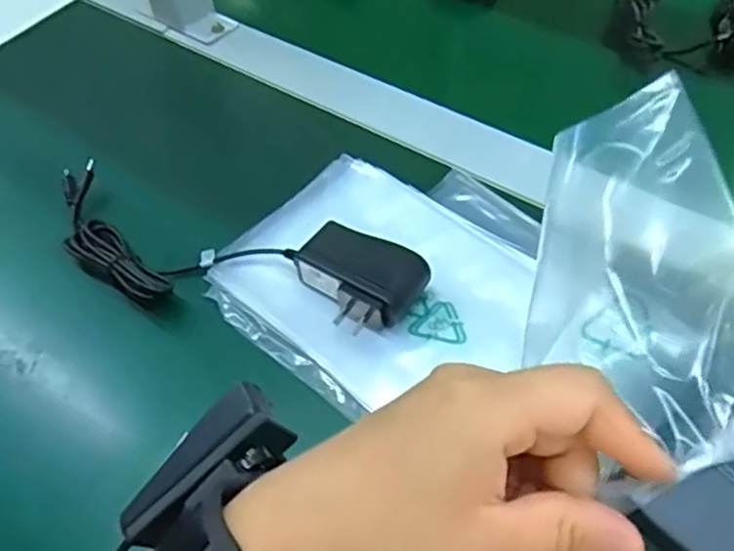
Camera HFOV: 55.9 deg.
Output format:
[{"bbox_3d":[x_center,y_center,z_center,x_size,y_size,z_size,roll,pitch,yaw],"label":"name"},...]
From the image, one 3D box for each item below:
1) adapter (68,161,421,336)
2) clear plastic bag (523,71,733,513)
[{"bbox_3d":[-0.091,-0.010,0.427,0.249,0.031,0.075,14,54,14],"label":"adapter"},{"bbox_3d":[0.104,0.006,0.263,0.071,0.073,0.146,-8,52,-3],"label":"clear plastic bag"}]

